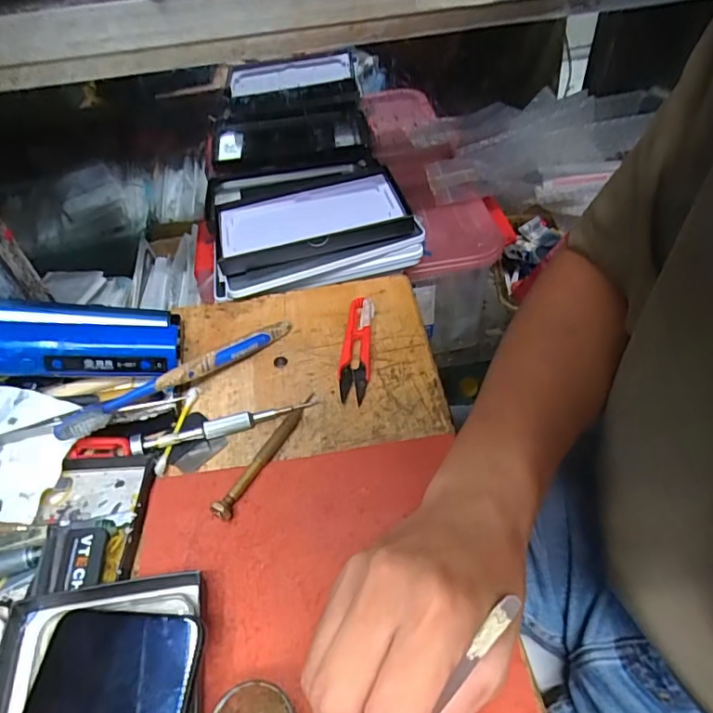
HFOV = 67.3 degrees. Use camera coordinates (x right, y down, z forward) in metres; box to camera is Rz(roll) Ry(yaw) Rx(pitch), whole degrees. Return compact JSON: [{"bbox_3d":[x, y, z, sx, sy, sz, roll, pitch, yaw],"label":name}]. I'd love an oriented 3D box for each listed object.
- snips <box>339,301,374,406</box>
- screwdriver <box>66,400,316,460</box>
[{"bbox_3d":[0.000,-0.009,0.424,0.023,0.014,0.102,1,48,6],"label":"snips"},{"bbox_3d":[-0.113,0.049,0.372,0.163,0.011,0.019,-15,49,-8],"label":"screwdriver"}]

